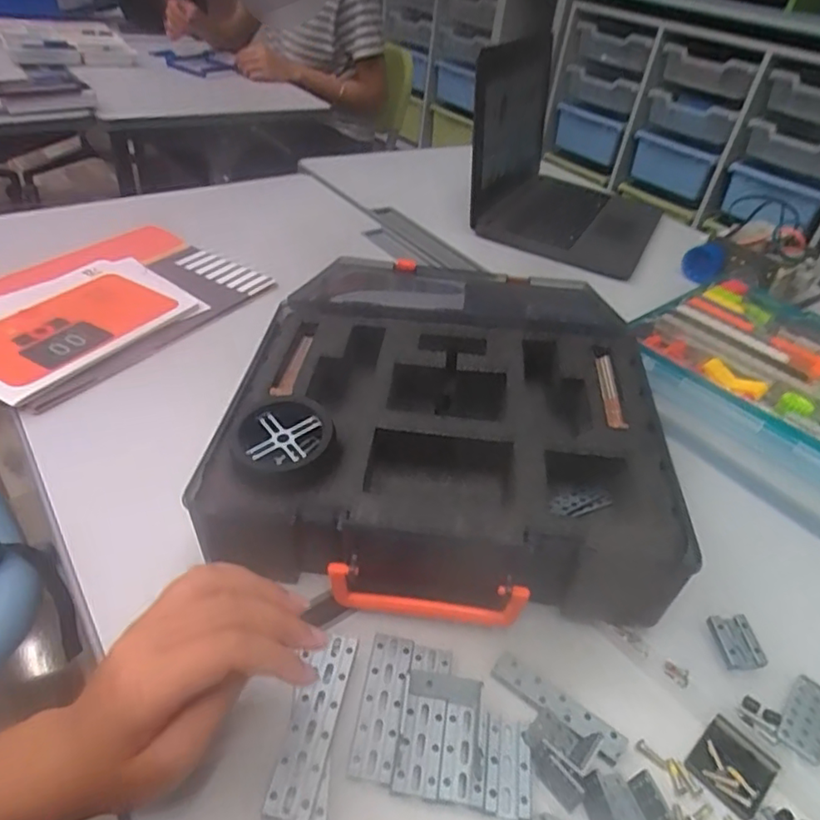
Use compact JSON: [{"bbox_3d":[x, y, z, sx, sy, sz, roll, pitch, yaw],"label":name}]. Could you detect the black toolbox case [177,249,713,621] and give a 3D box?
[{"bbox_3d":[0.024,0.004,0.468,0.300,0.084,0.310,5,40,0],"label":"black toolbox case"}]

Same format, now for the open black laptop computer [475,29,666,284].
[{"bbox_3d":[0.243,-0.375,0.855,0.256,0.216,0.302,23,42,18],"label":"open black laptop computer"}]

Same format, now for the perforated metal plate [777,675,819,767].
[{"bbox_3d":[0.235,0.182,0.353,0.025,0.006,0.049,31,46,27],"label":"perforated metal plate"}]

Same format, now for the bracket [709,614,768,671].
[{"bbox_3d":[0.208,0.148,0.381,0.025,0.008,0.033,-2,40,-9],"label":"bracket"}]

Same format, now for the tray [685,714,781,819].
[{"bbox_3d":[0.179,0.197,0.332,0.042,0.005,0.037,-28,50,-33],"label":"tray"}]

